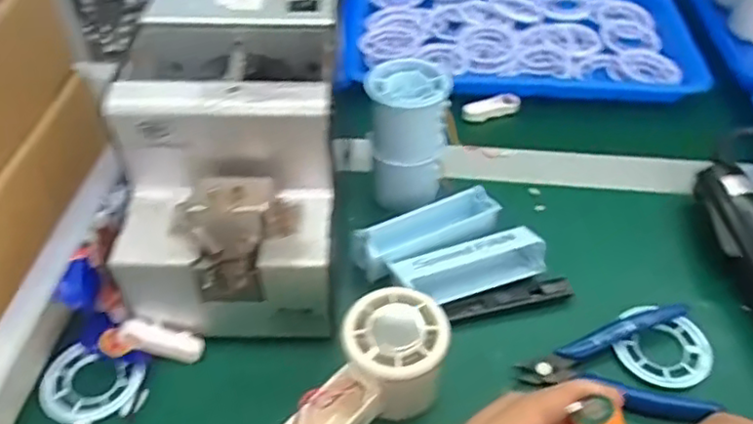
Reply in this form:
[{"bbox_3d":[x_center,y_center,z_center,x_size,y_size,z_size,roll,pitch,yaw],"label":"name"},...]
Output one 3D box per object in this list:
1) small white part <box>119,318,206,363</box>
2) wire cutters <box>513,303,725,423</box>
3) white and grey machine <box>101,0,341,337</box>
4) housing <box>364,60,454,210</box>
[{"bbox_3d":[-0.133,0.080,0.409,0.051,0.011,0.015,18,46,-10],"label":"small white part"},{"bbox_3d":[0.157,0.101,0.399,0.118,0.018,0.075,-17,49,-16],"label":"wire cutters"},{"bbox_3d":[-0.088,-0.028,0.417,0.121,0.138,0.155,1,46,0],"label":"white and grey machine"},{"bbox_3d":[0.020,-0.059,0.481,0.053,0.092,0.051,-18,49,-17],"label":"housing"}]

